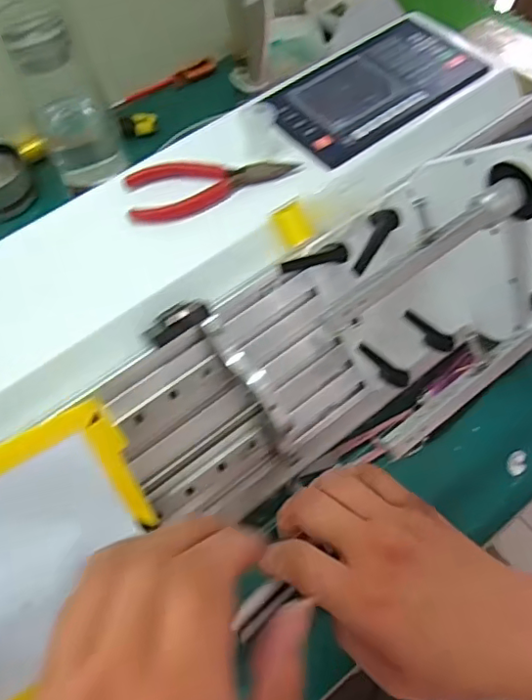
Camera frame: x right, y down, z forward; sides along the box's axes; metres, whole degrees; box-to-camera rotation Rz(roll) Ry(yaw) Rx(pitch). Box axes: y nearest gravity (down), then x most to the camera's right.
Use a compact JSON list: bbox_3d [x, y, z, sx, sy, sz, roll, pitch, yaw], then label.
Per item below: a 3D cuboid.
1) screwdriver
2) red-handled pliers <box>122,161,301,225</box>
[{"bbox_3d":[-0.122,-0.319,0.678,0.138,0.014,0.020,-31,63,-13],"label":"screwdriver"},{"bbox_3d":[-0.039,-0.116,0.401,0.118,0.009,0.048,-8,61,0],"label":"red-handled pliers"}]

